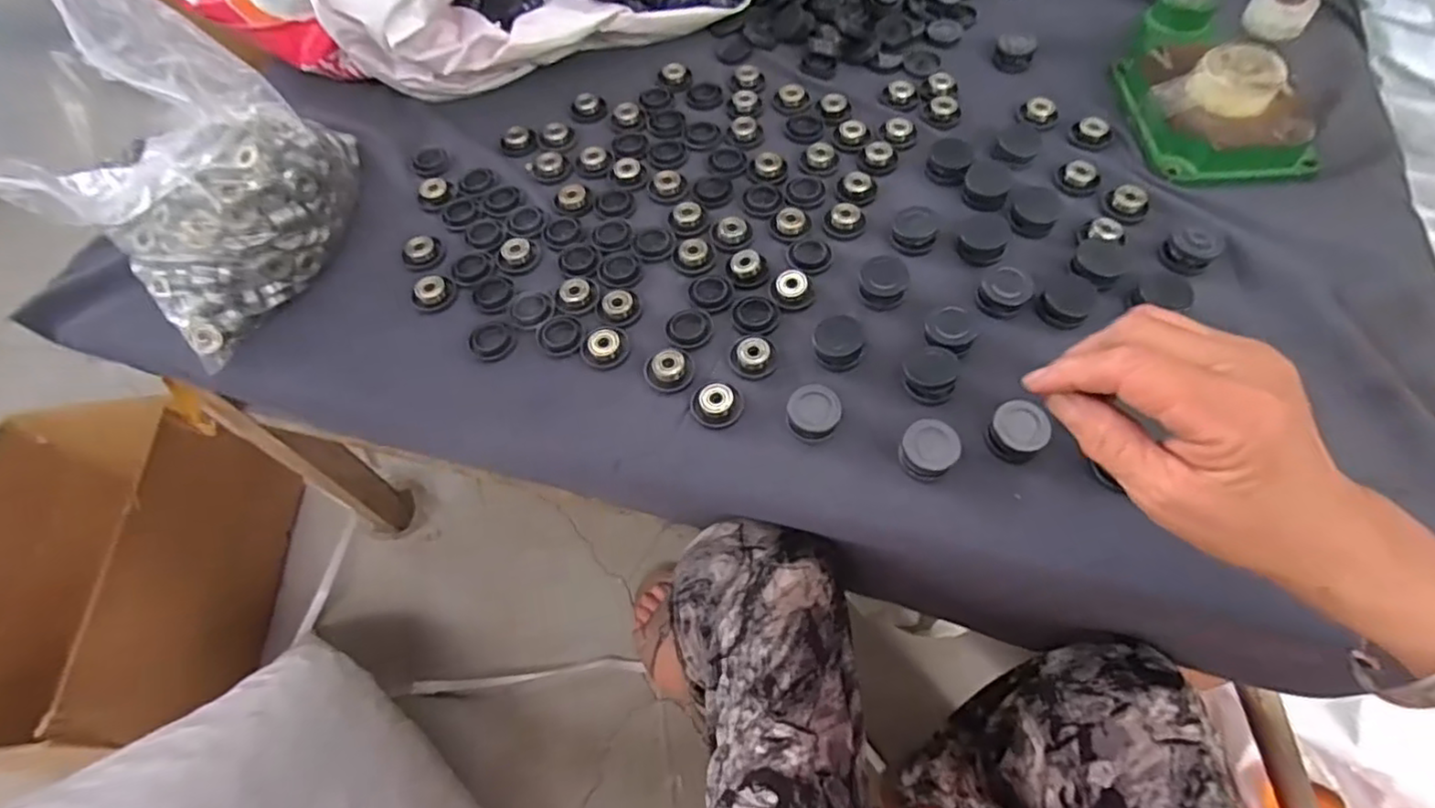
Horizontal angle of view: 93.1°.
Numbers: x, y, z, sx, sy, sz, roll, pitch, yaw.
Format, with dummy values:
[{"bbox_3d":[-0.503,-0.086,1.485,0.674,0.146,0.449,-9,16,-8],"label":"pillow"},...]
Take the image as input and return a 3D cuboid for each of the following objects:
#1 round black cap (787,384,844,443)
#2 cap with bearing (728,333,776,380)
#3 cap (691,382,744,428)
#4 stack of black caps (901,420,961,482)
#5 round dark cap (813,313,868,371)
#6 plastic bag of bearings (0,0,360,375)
[{"bbox_3d":[0.061,0.006,0.427,0.033,0.020,0.030,-1,60,2],"label":"round black cap"},{"bbox_3d":[0.024,-0.033,0.454,0.031,0.009,0.030,-1,60,2],"label":"cap with bearing"},{"bbox_3d":[0.000,-0.001,0.437,0.032,0.011,0.028,18,63,13],"label":"cap"},{"bbox_3d":[0.126,0.028,0.407,0.032,0.023,0.031,28,66,18],"label":"stack of black caps"},{"bbox_3d":[0.081,-0.040,0.449,0.034,0.023,0.030,11,62,10],"label":"round dark cap"},{"bbox_3d":[-0.366,-0.187,0.472,0.178,0.173,0.200,-37,65,-17],"label":"plastic bag of bearings"}]

